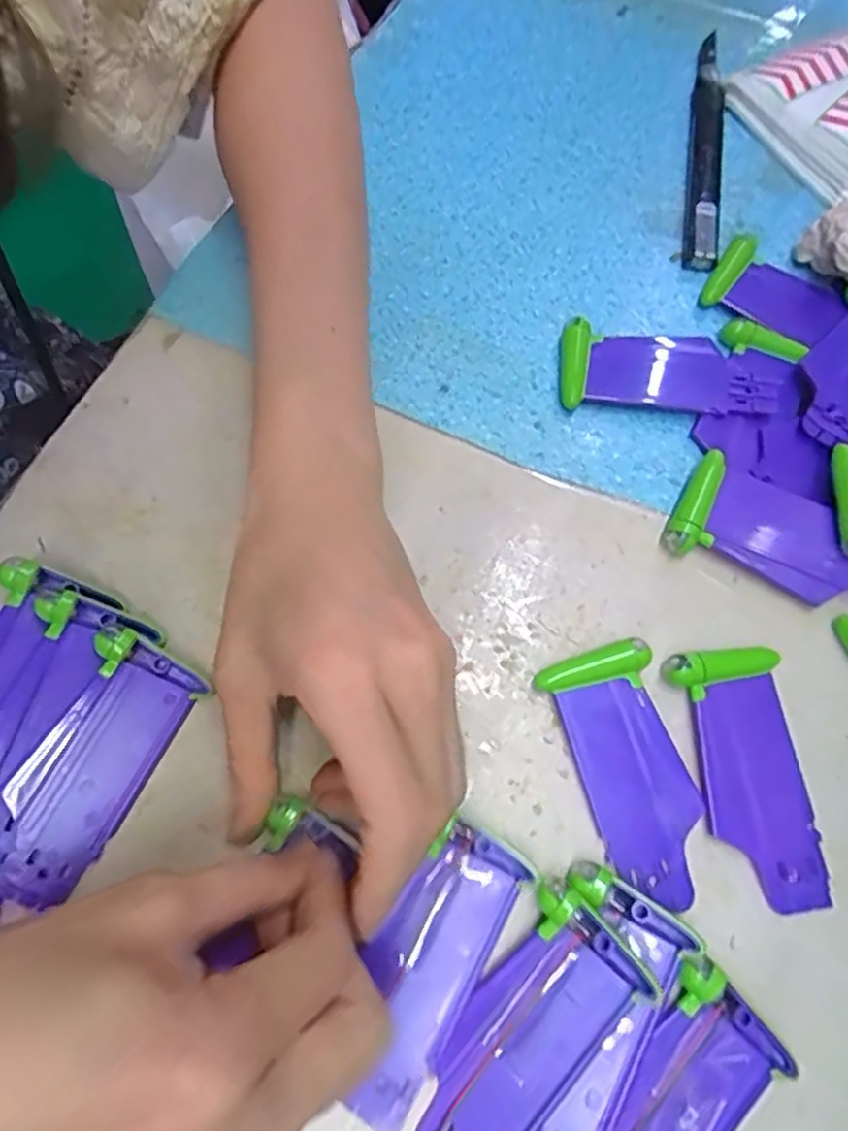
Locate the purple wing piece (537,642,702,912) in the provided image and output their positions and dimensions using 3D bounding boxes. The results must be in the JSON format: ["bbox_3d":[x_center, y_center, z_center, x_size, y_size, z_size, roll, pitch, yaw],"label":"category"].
[{"bbox_3d":[0.076,0.073,0.233,0.039,0.008,0.088,-19,71,-8],"label":"purple wing piece"}]

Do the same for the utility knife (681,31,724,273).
[{"bbox_3d":[0.144,-0.214,0.333,0.015,0.010,0.152,9,70,2],"label":"utility knife"}]

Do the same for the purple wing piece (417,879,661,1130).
[{"bbox_3d":[0.028,0.147,0.200,0.088,0.015,0.040,-43,76,-15],"label":"purple wing piece"}]

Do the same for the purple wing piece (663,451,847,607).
[{"bbox_3d":[0.146,-0.007,0.258,0.091,0.013,0.043,31,72,10],"label":"purple wing piece"}]

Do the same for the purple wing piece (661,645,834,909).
[{"bbox_3d":[0.118,0.075,0.234,0.040,0.010,0.089,-5,70,-3],"label":"purple wing piece"}]

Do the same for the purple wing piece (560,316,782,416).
[{"bbox_3d":[0.107,-0.086,0.283,0.091,0.011,0.039,3,70,0],"label":"purple wing piece"}]

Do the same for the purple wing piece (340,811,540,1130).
[{"bbox_3d":[0.000,0.129,0.210,0.034,0.006,0.089,31,72,10],"label":"purple wing piece"}]

